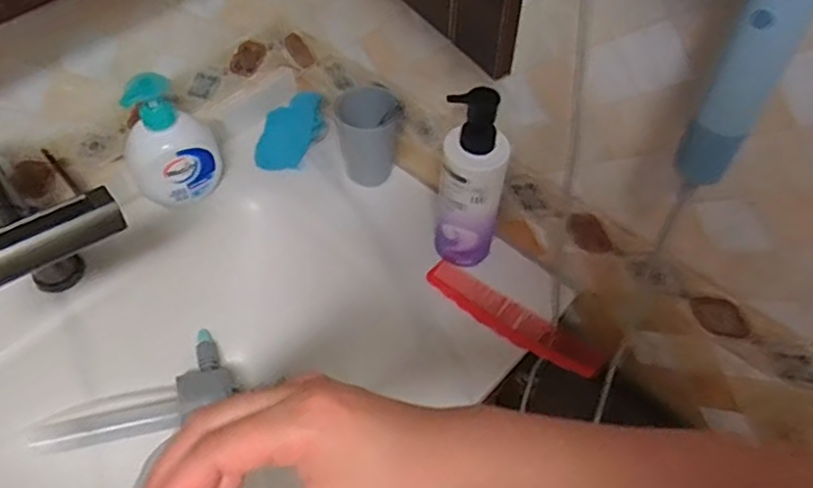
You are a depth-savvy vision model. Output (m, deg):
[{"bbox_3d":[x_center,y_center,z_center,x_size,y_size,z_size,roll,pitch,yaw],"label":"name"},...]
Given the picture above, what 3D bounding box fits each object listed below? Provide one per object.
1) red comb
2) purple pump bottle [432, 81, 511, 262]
[{"bbox_3d":[0.115,0.082,0.707,0.208,0.010,0.043,32,72,21],"label":"red comb"},{"bbox_3d":[0.069,-0.067,0.684,0.071,0.216,0.076,5,55,3],"label":"purple pump bottle"}]

